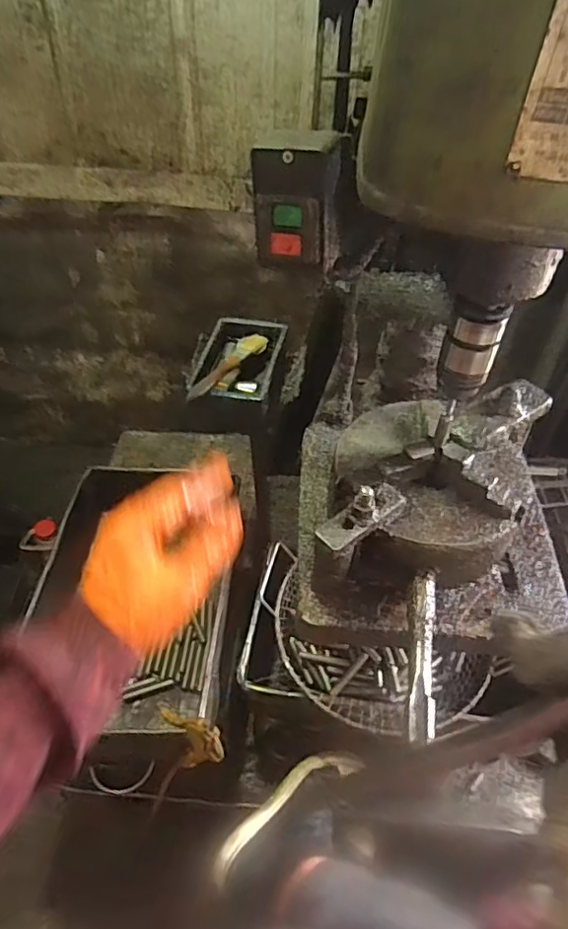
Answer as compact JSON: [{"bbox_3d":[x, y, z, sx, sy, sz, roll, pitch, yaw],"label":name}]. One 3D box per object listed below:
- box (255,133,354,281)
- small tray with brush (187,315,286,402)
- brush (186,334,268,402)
[{"bbox_3d":[0.011,-0.191,0.423,0.067,0.084,0.037,2,49,-1],"label":"box"},{"bbox_3d":[-0.059,-0.126,0.728,0.100,0.038,0.166,12,50,7],"label":"small tray with brush"},{"bbox_3d":[-0.076,-0.122,0.712,0.030,0.021,0.157,27,53,19],"label":"brush"}]

